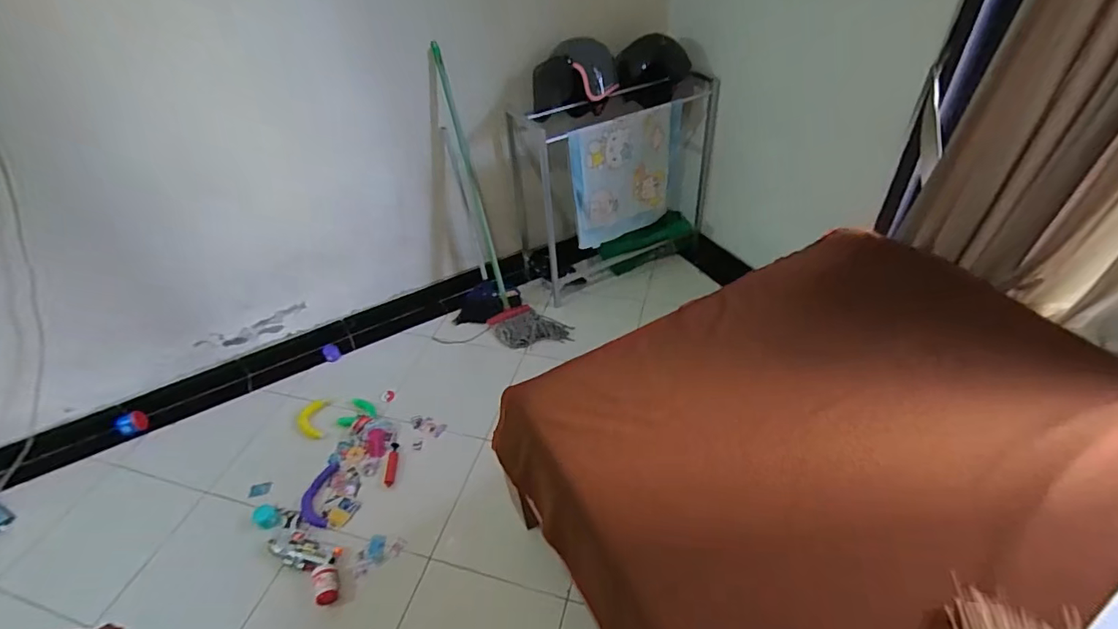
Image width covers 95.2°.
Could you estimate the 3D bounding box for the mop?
[{"bbox_3d":[-0.230,-0.403,1.905,0.266,1.074,0.221,-17,18,-13],"label":"mop"}]

